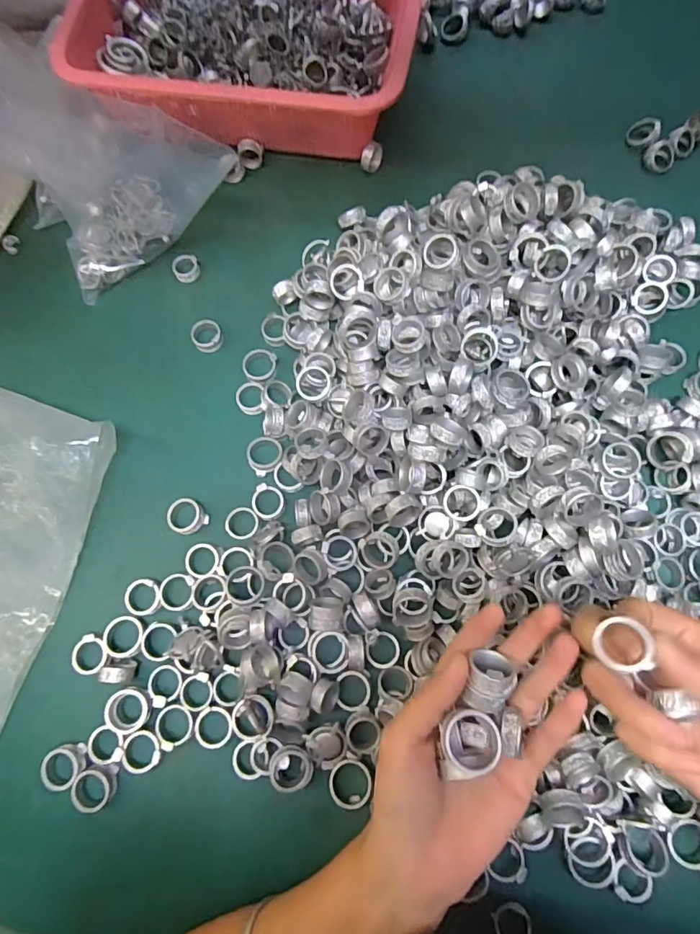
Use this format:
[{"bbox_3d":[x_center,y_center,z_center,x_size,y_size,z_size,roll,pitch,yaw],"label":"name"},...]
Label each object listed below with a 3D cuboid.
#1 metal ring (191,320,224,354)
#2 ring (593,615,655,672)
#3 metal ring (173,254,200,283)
[{"bbox_3d":[-0.123,-0.113,0.419,0.025,0.010,0.030,-36,75,-8],"label":"metal ring"},{"bbox_3d":[0.117,0.077,0.208,0.021,0.004,0.019,16,80,32],"label":"ring"},{"bbox_3d":[-0.147,-0.179,0.440,0.024,0.008,0.022,-1,73,2],"label":"metal ring"}]

